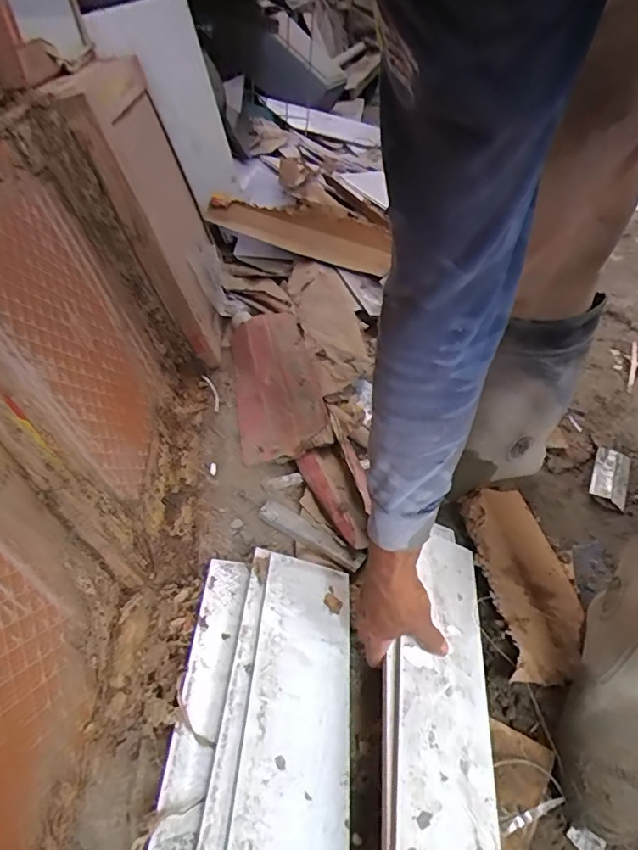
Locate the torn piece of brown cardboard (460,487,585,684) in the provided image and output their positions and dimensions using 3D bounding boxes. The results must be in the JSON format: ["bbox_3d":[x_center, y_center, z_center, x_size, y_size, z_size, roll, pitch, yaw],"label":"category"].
[{"bbox_3d":[0.282,0.198,0.718,0.119,0.027,0.290,1,42,-5],"label":"torn piece of brown cardboard"}]

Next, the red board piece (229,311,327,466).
[{"bbox_3d":[-0.092,-0.098,1.006,0.159,0.046,0.380,-22,47,4],"label":"red board piece"}]

